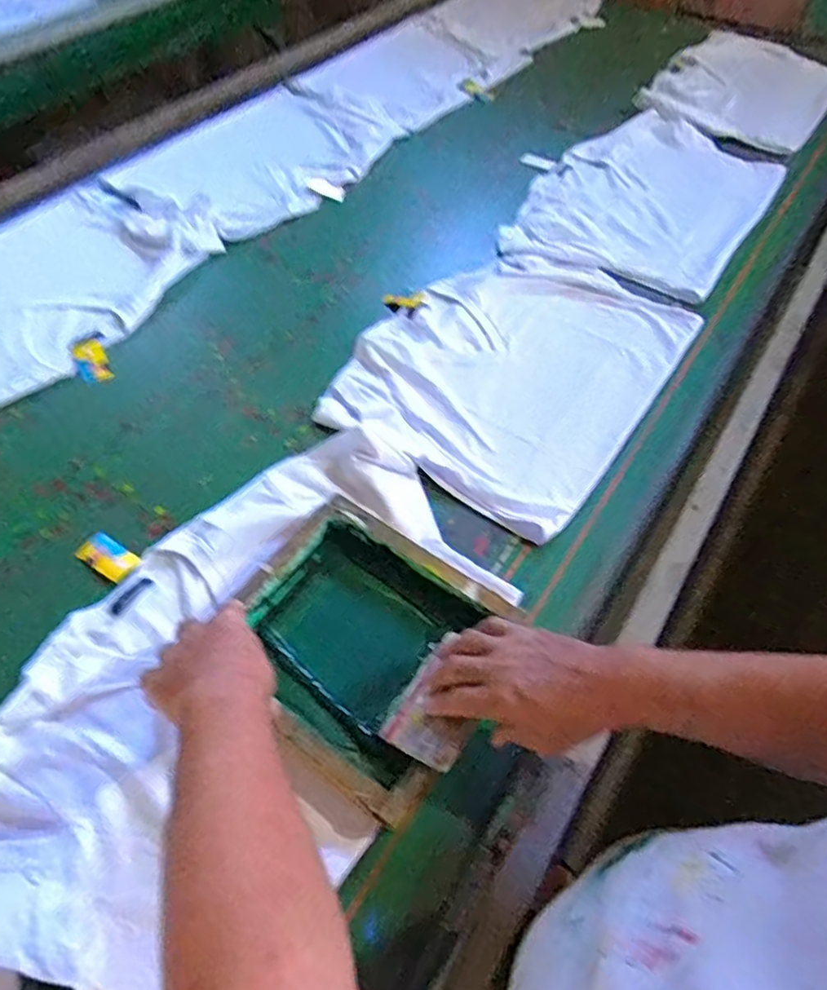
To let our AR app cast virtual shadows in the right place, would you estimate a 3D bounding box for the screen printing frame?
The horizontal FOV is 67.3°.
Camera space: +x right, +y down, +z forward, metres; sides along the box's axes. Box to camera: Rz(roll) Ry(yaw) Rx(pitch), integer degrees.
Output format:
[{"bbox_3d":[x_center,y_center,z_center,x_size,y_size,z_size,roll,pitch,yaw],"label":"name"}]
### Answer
[{"bbox_3d":[-0.049,0.150,0.640,0.264,0.051,0.236,32,59,18],"label":"screen printing frame"}]

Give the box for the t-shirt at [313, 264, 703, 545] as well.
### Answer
[{"bbox_3d":[0.145,-0.194,0.907,0.384,0.024,0.502,31,59,17],"label":"t-shirt"}]

